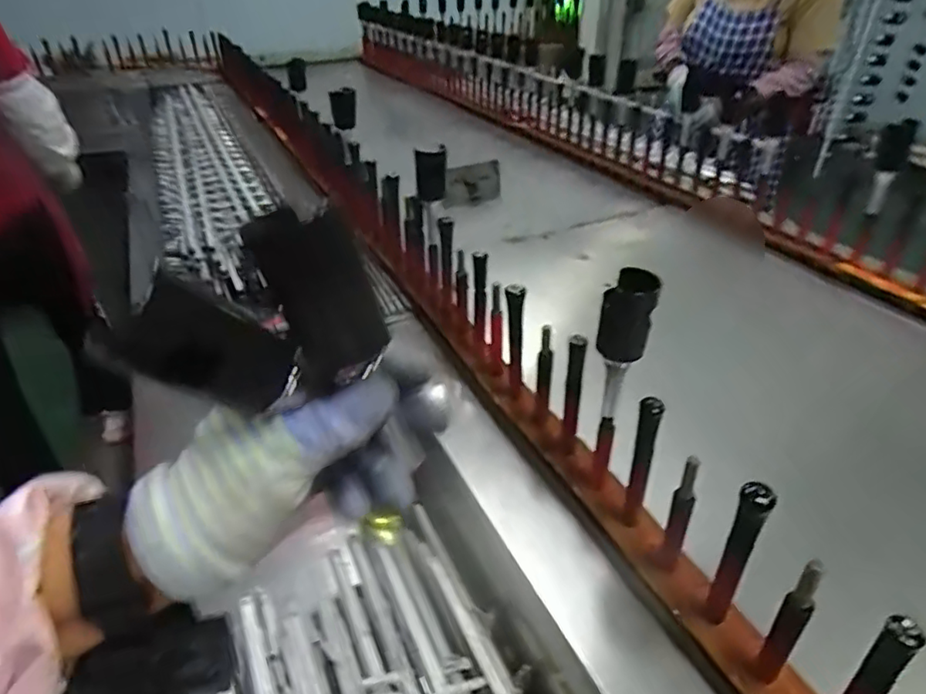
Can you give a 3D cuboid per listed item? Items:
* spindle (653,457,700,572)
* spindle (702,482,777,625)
[{"bbox_3d":[0.173,0.135,0.479,0.019,0.134,0.020,15,35,21],"label":"spindle"},{"bbox_3d":[0.193,0.154,0.430,0.019,0.148,0.017,22,38,29],"label":"spindle"}]

